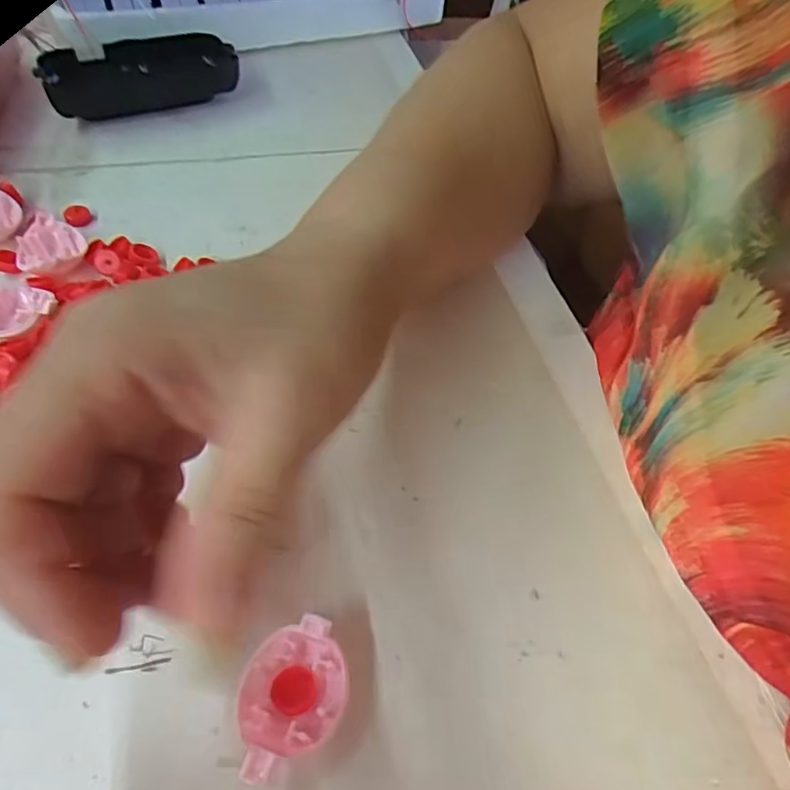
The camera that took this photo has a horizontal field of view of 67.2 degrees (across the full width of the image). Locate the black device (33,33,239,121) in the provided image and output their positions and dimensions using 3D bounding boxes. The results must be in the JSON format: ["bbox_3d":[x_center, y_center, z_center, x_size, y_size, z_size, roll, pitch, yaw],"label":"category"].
[{"bbox_3d":[-0.158,-0.198,0.369,0.109,0.027,0.049,-21,57,-21],"label":"black device"}]

